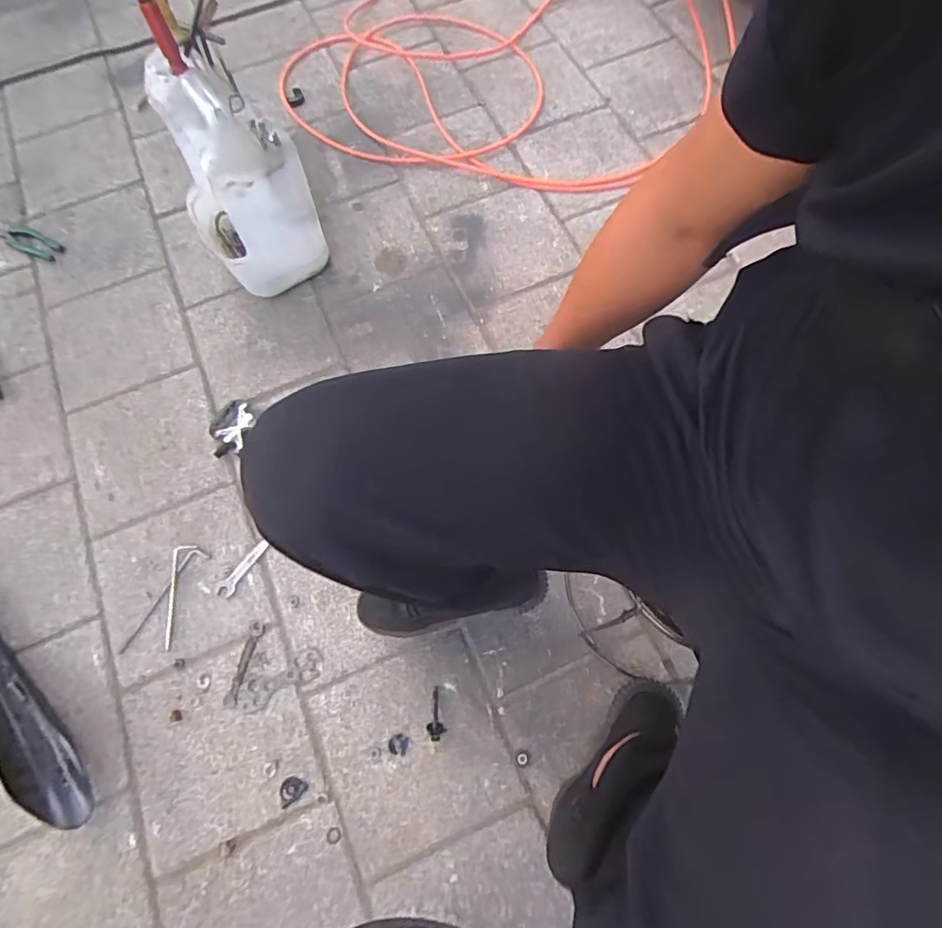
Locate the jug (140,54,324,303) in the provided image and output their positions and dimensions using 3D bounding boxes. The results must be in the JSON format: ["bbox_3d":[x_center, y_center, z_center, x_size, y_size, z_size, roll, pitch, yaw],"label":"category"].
[{"bbox_3d":[-0.399,-0.476,0.901,0.173,0.346,0.217,-38,73,-11],"label":"jug"}]

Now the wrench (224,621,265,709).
[{"bbox_3d":[-0.338,0.297,0.798,0.021,0.006,0.121,11,72,4],"label":"wrench"}]

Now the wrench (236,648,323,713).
[{"bbox_3d":[-0.282,0.318,0.790,0.131,0.006,0.043,-26,73,-8],"label":"wrench"}]

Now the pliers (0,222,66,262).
[{"bbox_3d":[-0.916,-0.462,1.090,0.203,0.010,0.056,28,74,9],"label":"pliers"}]

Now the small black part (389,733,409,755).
[{"bbox_3d":[-0.103,0.397,0.759,0.028,0.004,0.026,0,71,0],"label":"small black part"}]

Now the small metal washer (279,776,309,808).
[{"bbox_3d":[-0.249,0.451,0.739,0.031,0.004,0.039,40,76,12],"label":"small metal washer"}]

